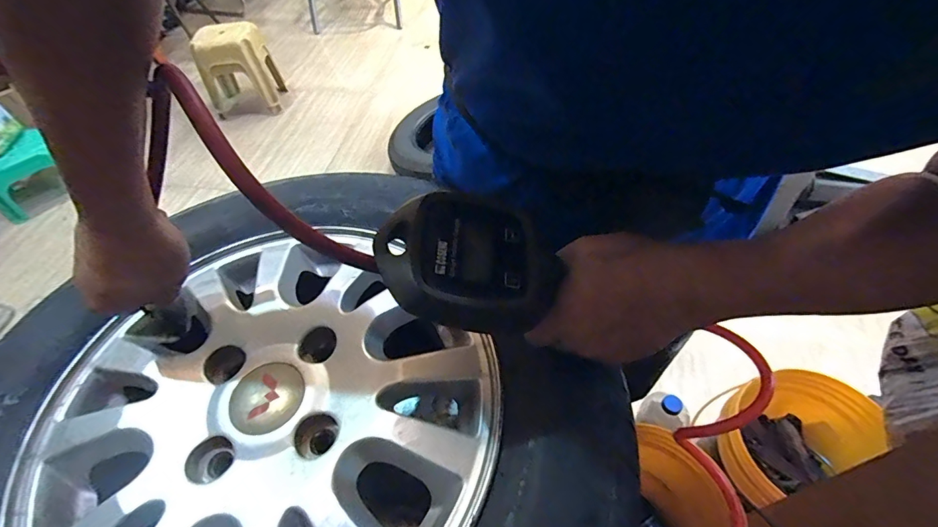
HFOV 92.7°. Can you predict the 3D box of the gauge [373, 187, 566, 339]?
[{"bbox_3d":[-0.002,0.005,0.310,0.120,0.045,0.098,4,56,-13],"label":"gauge"}]

